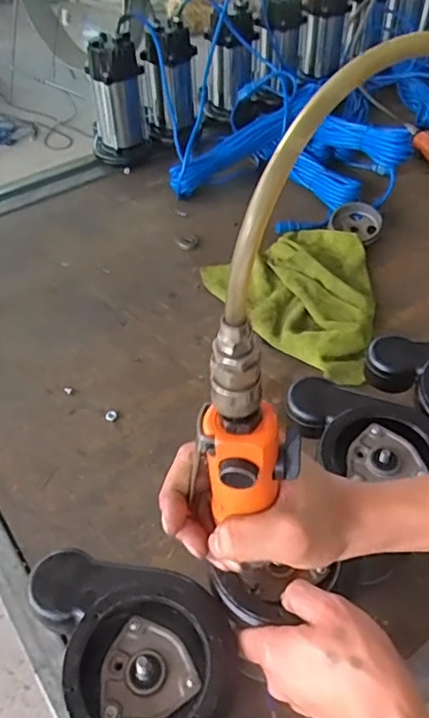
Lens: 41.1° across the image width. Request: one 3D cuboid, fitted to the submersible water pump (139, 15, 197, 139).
[{"bbox_3d":[-0.089,-0.571,1.184,0.109,0.216,0.112,-8,47,-5],"label":"submersible water pump"}]

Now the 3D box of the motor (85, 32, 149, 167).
[{"bbox_3d":[-0.200,-0.519,1.161,0.115,0.242,0.107,-11,47,-8],"label":"motor"}]

